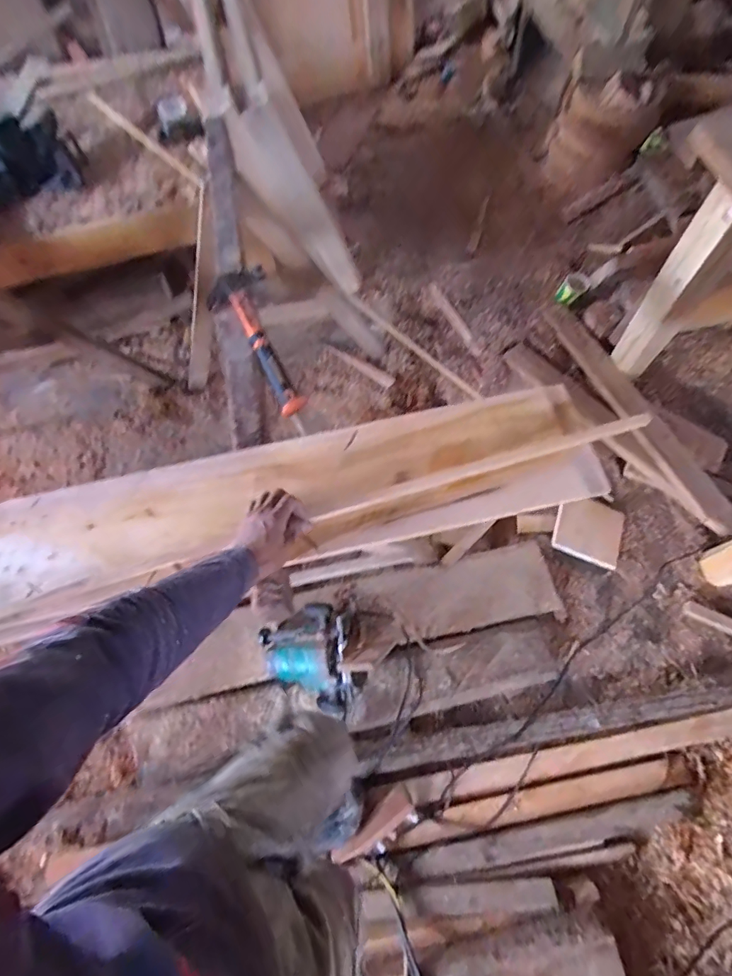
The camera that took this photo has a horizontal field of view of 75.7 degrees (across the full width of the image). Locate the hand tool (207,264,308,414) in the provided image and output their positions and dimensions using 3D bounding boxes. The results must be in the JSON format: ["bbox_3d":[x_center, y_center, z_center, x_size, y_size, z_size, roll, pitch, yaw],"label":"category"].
[{"bbox_3d":[-0.193,-0.272,0.845,0.110,0.041,0.322,-24,69,-6],"label":"hand tool"}]

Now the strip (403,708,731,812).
[{"bbox_3d":[0.680,0.668,1.212,1.164,0.035,0.078,-11,67,-3],"label":"strip"}]

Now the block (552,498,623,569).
[{"bbox_3d":[0.665,0.128,1.411,0.184,0.015,0.178,17,80,13],"label":"block"}]

